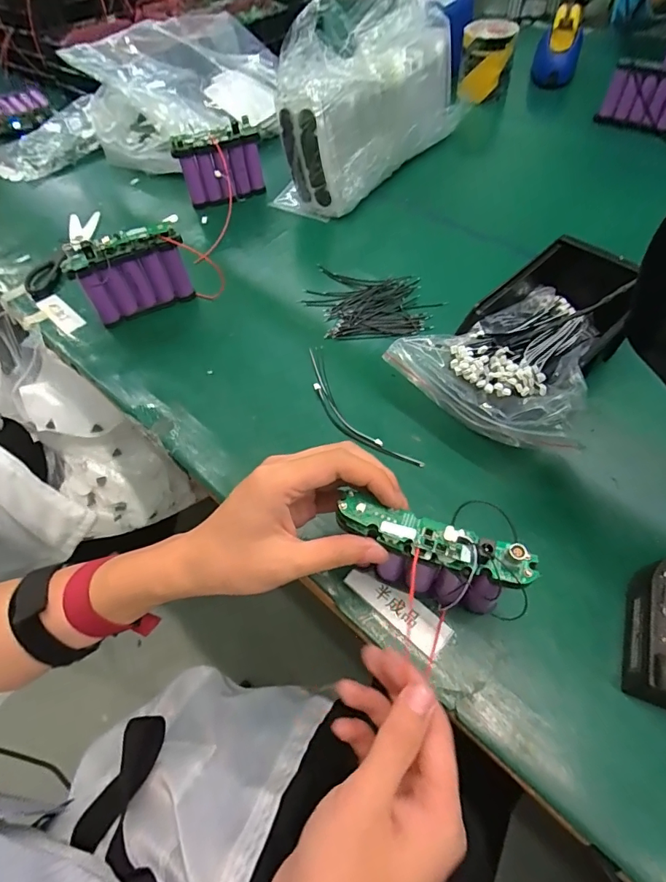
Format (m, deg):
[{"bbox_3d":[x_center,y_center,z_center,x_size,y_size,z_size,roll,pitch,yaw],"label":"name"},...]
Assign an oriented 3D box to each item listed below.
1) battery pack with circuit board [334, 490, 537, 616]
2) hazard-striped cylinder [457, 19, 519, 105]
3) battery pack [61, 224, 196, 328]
[{"bbox_3d":[0.060,0.079,0.289,0.115,0.092,0.025,16,57,14],"label":"battery pack with circuit board"},{"bbox_3d":[0.261,-0.645,0.769,0.082,0.103,0.092,10,56,12],"label":"hazard-striped cylinder"},{"bbox_3d":[-0.218,-0.178,0.493,0.112,0.095,0.025,-27,57,-15],"label":"battery pack"}]

